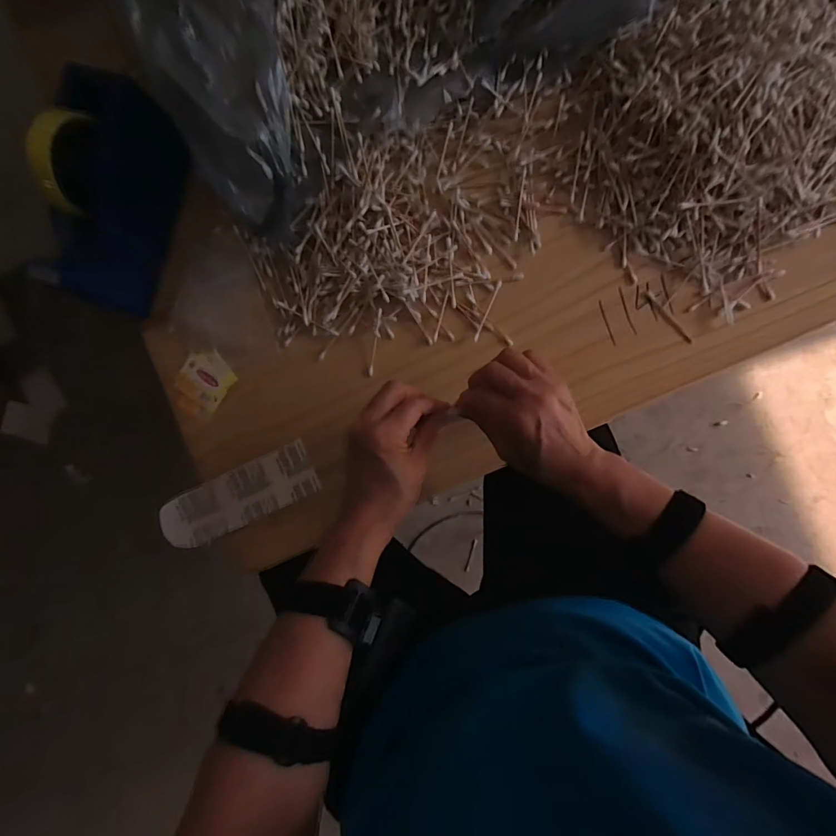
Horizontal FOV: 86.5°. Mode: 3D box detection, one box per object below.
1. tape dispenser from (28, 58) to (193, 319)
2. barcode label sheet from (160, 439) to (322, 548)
[{"bbox_3d":[-0.293,-0.211,0.425,0.067,0.111,0.197,17,90,3],"label":"tape dispenser"},{"bbox_3d":[-0.194,0.086,0.483,0.169,0.012,0.060,-25,87,3],"label":"barcode label sheet"}]

